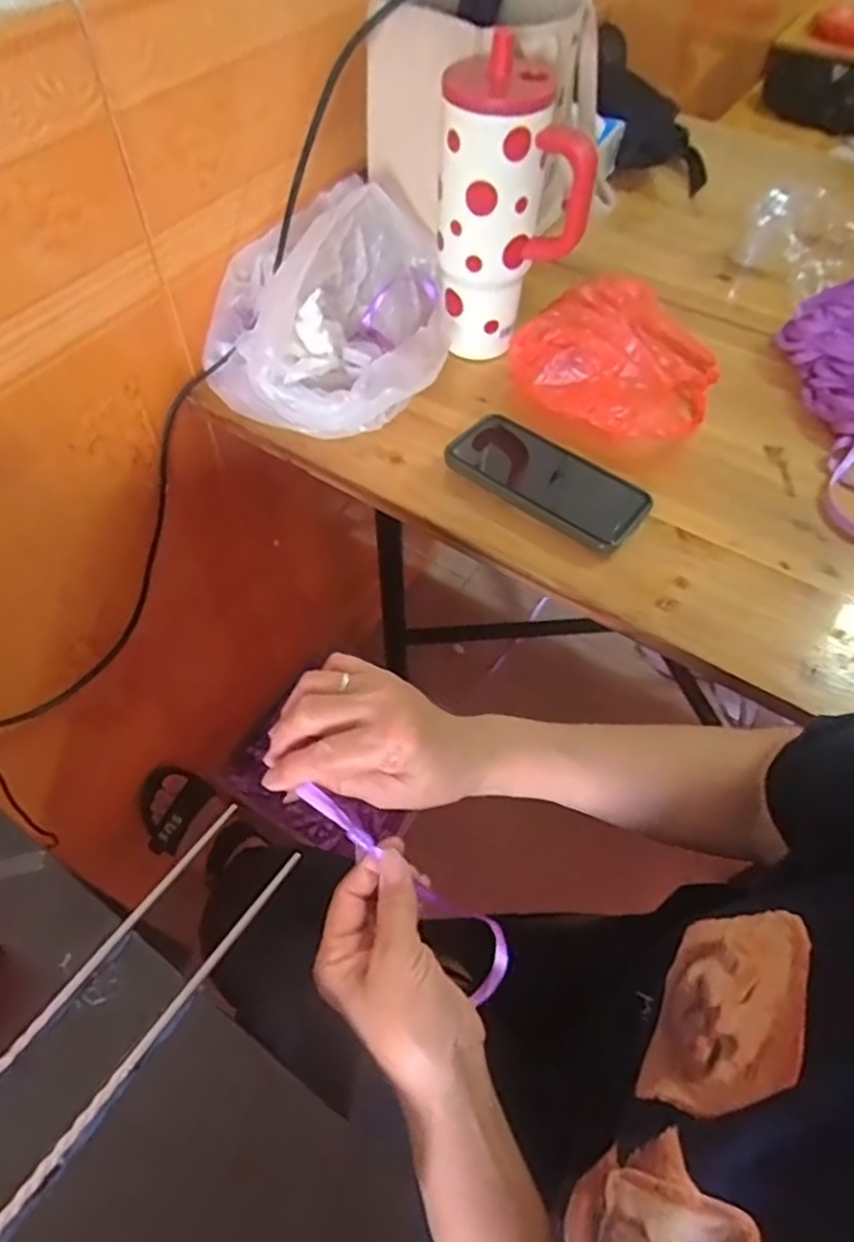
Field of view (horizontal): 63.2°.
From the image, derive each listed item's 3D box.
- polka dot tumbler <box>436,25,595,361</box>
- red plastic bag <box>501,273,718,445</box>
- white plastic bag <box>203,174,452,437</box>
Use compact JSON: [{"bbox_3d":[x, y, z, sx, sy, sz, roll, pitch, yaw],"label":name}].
[{"bbox_3d":[0.064,-0.318,0.573,0.081,0.207,0.108,-28,61,-18],"label":"polka dot tumbler"},{"bbox_3d":[0.179,-0.243,0.628,0.172,0.052,0.180,30,61,17],"label":"red plastic bag"},{"bbox_3d":[-0.084,-0.283,0.616,0.209,0.103,0.284,8,56,4],"label":"white plastic bag"}]

